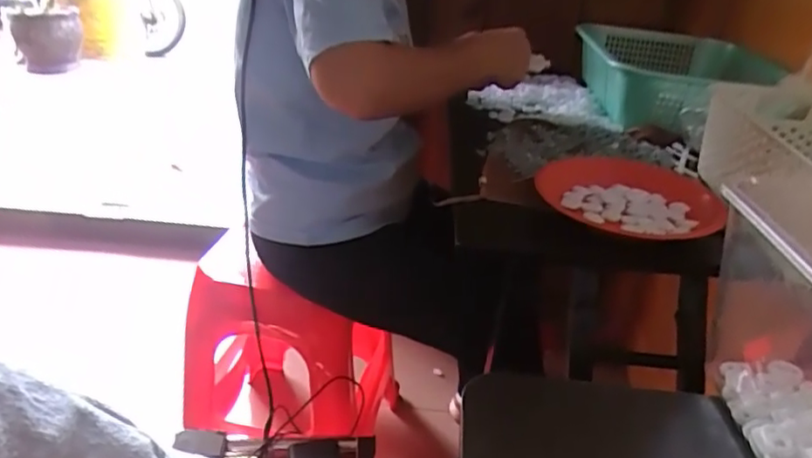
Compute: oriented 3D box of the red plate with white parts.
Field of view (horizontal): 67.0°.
[{"bbox_3d":[0.283,-0.043,0.715,0.207,0.039,0.191,3,28,-2],"label":"red plate with white parts"}]

